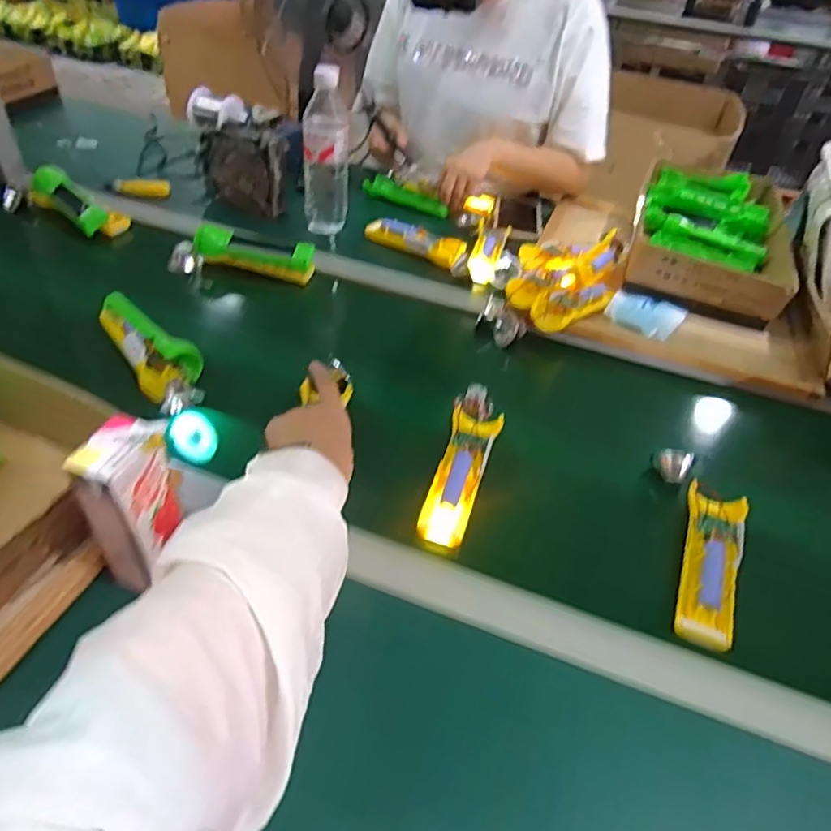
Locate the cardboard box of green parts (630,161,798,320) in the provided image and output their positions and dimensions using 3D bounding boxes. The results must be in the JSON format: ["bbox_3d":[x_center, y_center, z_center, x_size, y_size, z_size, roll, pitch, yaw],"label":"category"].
[{"bbox_3d":[0.468,-0.285,0.952,0.224,0.087,0.405,18,43,11],"label":"cardboard box of green parts"}]

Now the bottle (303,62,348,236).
[{"bbox_3d":[-0.133,-0.383,0.883,0.061,0.232,0.053,-2,43,-11],"label":"bottle"}]

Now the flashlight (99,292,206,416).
[{"bbox_3d":[-0.294,-0.074,0.661,0.066,0.044,0.198,-29,53,-34],"label":"flashlight"}]

